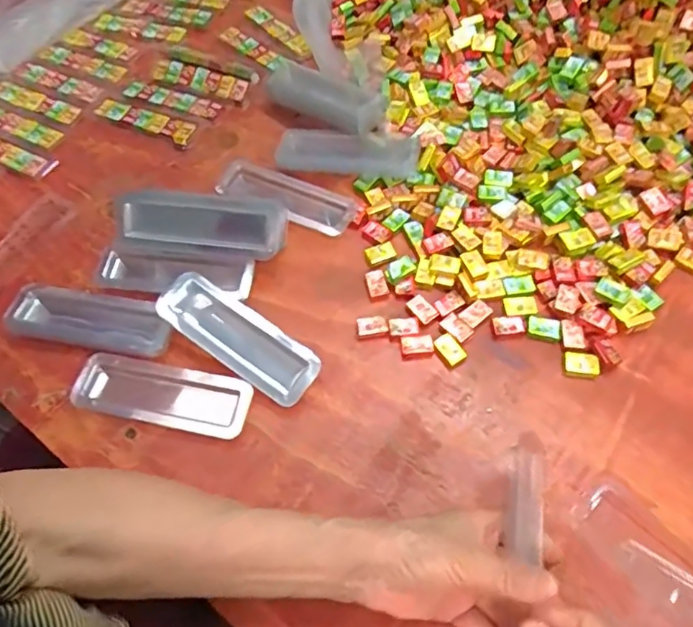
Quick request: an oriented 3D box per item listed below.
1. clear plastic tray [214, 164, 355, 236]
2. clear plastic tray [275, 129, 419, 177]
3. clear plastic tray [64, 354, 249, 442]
[{"bbox_3d":[-0.058,-0.112,0.526,0.137,0.012,0.047,23,66,14],"label":"clear plastic tray"},{"bbox_3d":[0.001,-0.159,0.535,0.134,0.017,0.045,5,63,6],"label":"clear plastic tray"},{"bbox_3d":[-0.144,0.065,0.431,0.140,0.019,0.048,10,64,8],"label":"clear plastic tray"}]

